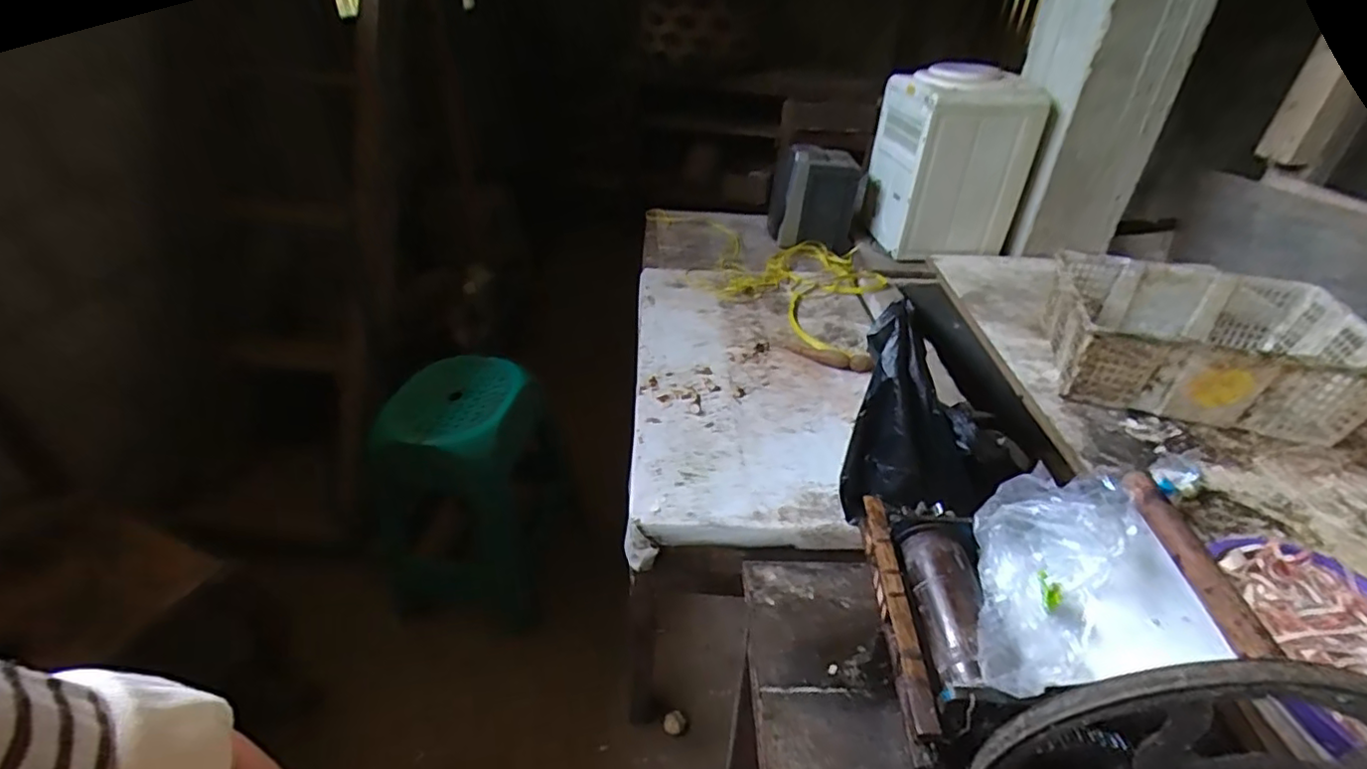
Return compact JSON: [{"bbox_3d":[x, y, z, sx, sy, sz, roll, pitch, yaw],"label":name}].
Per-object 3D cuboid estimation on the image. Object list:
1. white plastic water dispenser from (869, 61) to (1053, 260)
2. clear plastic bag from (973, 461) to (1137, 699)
[{"bbox_3d":[0.702,-0.577,1.607,0.330,0.435,0.314,3,36,2],"label":"white plastic water dispenser"},{"bbox_3d":[0.291,0.156,0.472,0.129,0.066,0.198,21,63,25],"label":"clear plastic bag"}]

